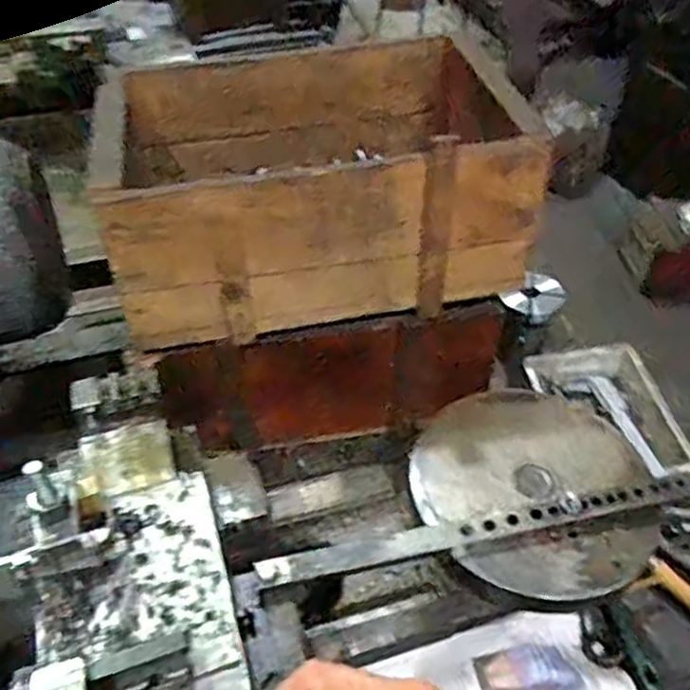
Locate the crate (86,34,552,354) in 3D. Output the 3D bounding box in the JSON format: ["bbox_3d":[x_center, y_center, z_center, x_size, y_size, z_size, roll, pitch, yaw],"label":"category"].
[{"bbox_3d":[-0.031,-0.158,0.667,0.335,0.151,0.252,-8,44,-9],"label":"crate"}]

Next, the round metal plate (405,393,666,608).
[{"bbox_3d":[0.149,0.106,0.560,0.178,0.013,0.183,0,43,0],"label":"round metal plate"}]

